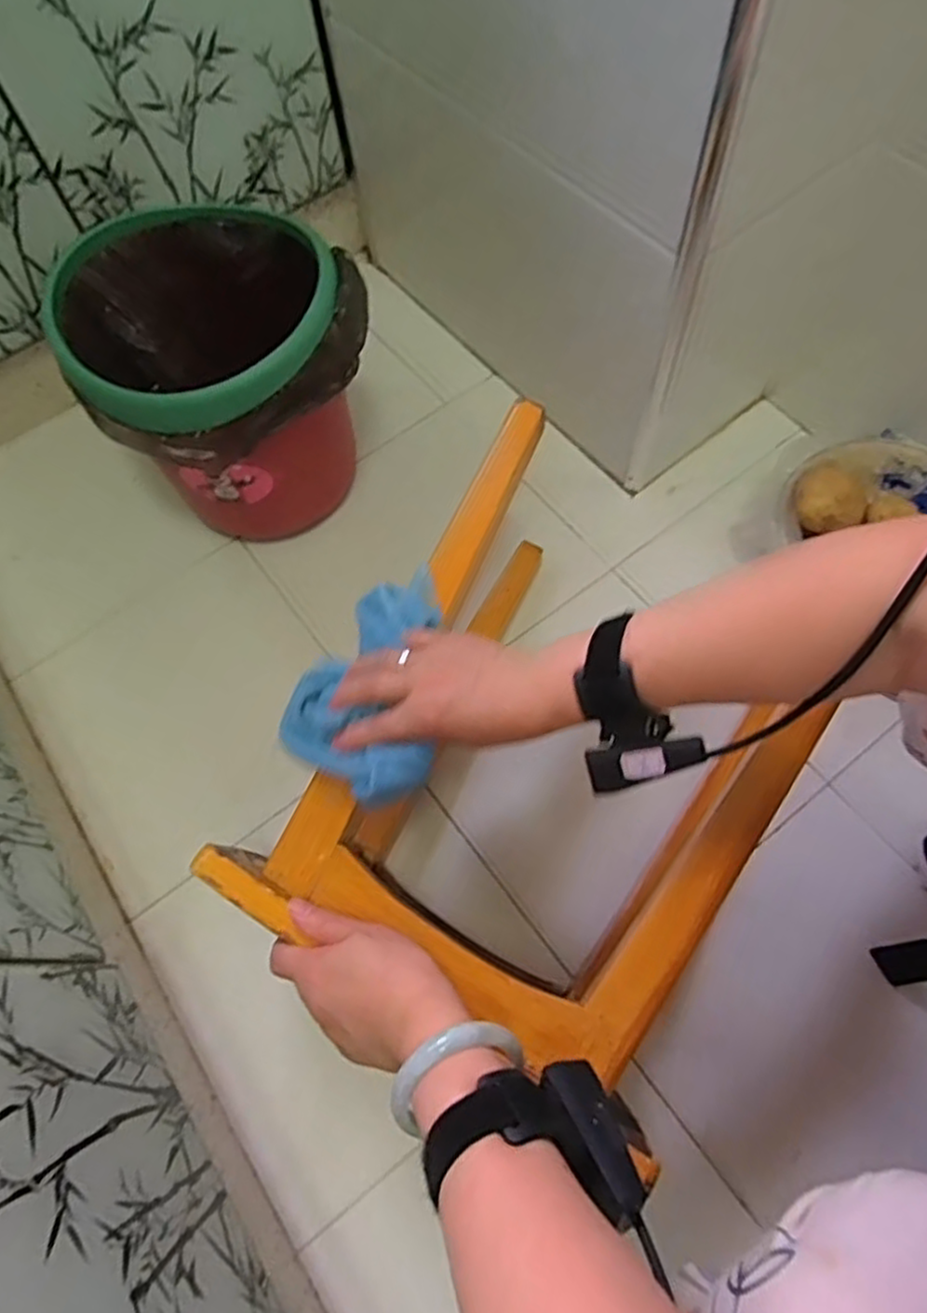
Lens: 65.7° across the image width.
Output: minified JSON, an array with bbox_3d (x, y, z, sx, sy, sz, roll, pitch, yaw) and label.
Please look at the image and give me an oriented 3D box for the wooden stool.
[{"bbox_3d":[0.063,0.064,0.574,0.321,0.229,0.414,24,71,12],"label":"wooden stool"}]

